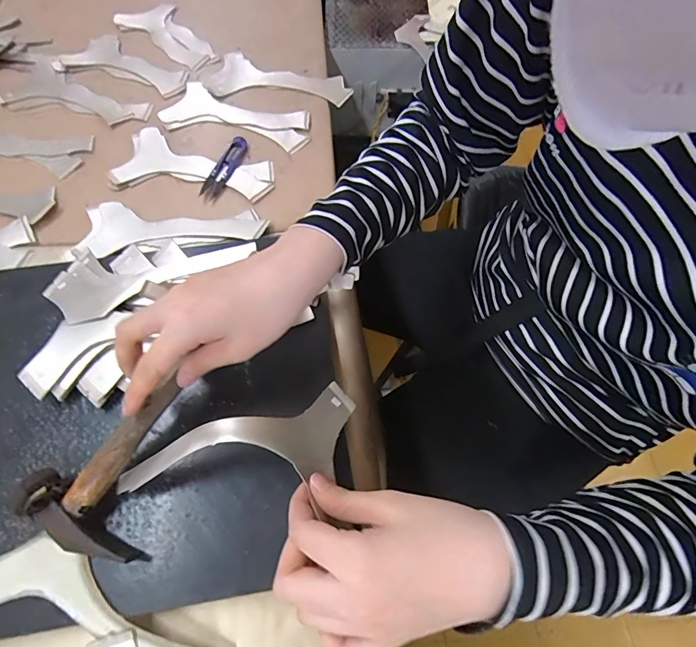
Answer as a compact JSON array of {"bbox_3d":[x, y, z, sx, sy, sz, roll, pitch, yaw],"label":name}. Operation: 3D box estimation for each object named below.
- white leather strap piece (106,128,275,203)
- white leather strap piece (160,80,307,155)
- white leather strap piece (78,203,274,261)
[{"bbox_3d":[-0.179,-0.193,0.495,0.186,0.006,0.095,7,62,3],"label":"white leather strap piece"},{"bbox_3d":[-0.142,-0.268,0.533,0.195,0.004,0.089,18,63,10],"label":"white leather strap piece"},{"bbox_3d":[-0.189,-0.117,0.445,0.183,0.019,0.087,-13,62,-7],"label":"white leather strap piece"}]

